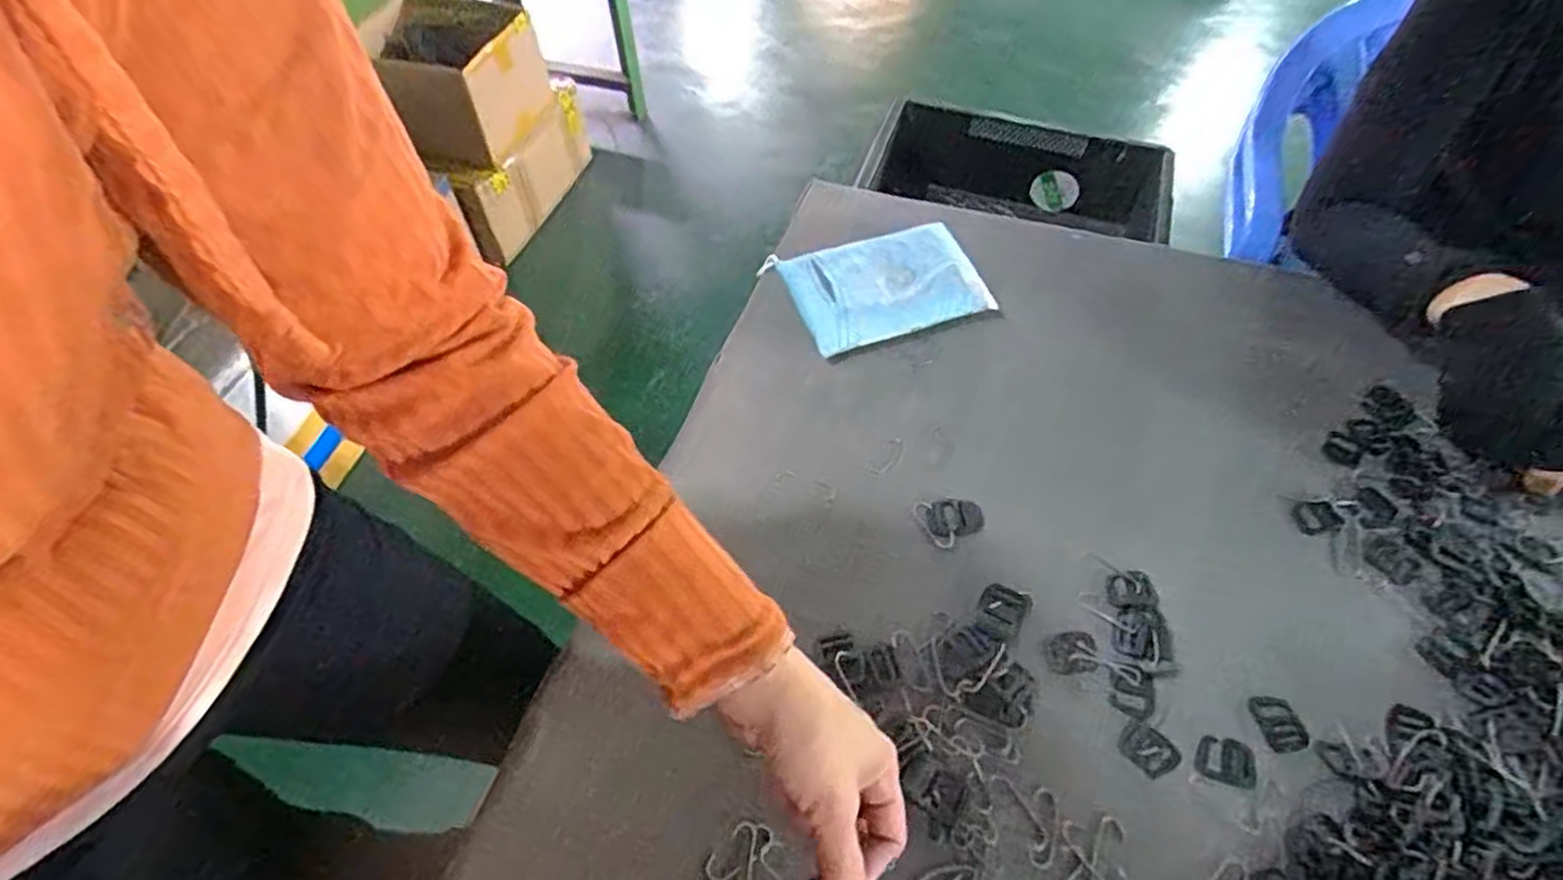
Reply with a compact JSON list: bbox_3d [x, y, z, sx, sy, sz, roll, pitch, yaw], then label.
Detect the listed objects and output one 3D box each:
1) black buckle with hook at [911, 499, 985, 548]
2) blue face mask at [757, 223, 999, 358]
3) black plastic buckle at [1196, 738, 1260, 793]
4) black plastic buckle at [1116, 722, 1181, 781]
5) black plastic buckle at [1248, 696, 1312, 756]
[{"bbox_3d":[0.122,0.060,0.557,0.050,0.011,0.034,4,53,3],"label":"black buckle with hook"},{"bbox_3d":[0.088,-0.142,0.692,0.168,0.034,0.129,-18,55,-12],"label":"blue face mask"},{"bbox_3d":[0.268,0.193,0.459,0.035,0.004,0.027,15,55,12],"label":"black plastic buckle"},{"bbox_3d":[0.222,0.188,0.462,0.026,0.004,0.032,-38,62,-24],"label":"black plastic buckle"},{"bbox_3d":[0.307,0.174,0.470,0.025,0.004,0.034,-12,54,-8],"label":"black plastic buckle"}]

